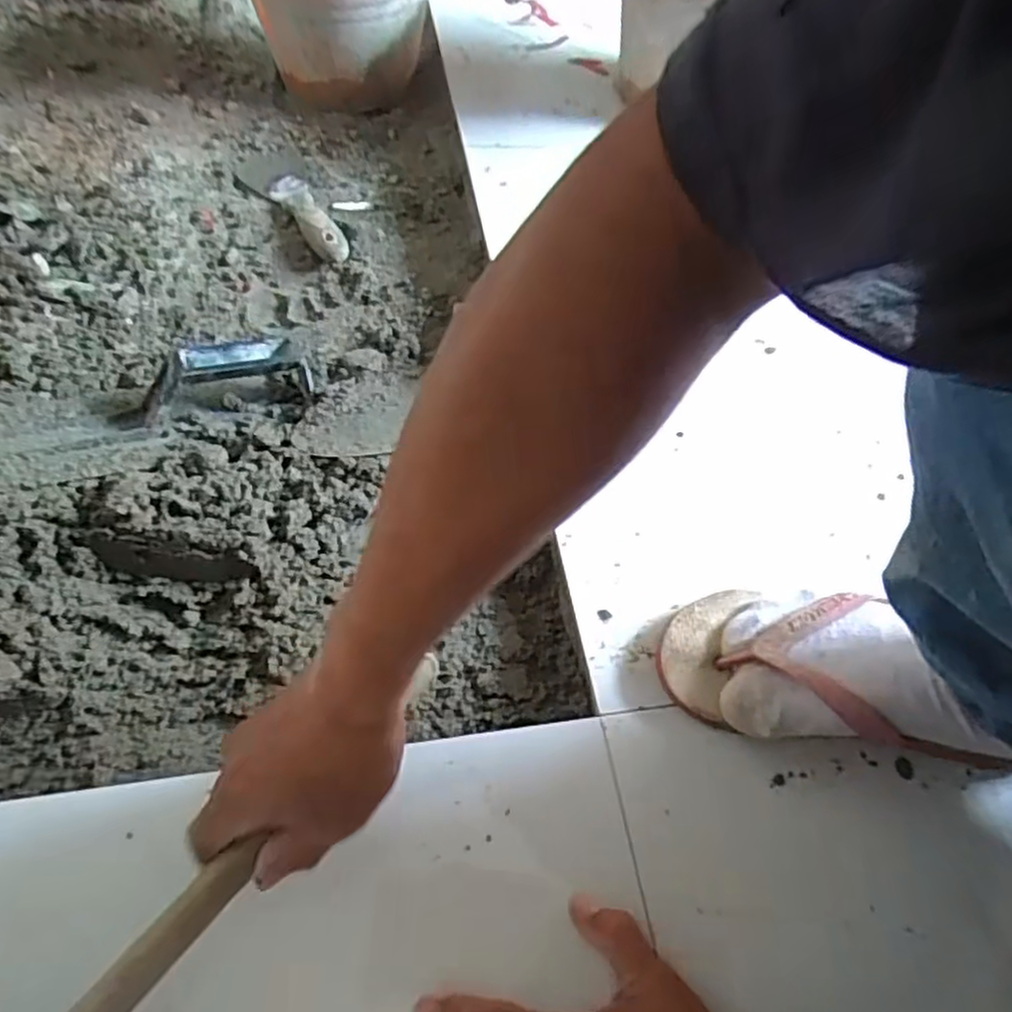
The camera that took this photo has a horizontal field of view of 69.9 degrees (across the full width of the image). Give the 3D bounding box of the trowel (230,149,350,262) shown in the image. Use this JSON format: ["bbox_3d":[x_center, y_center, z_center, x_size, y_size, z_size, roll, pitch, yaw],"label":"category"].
[{"bbox_3d":[-0.218,-0.325,0.758,0.065,0.023,0.214,-27,65,-23],"label":"trowel"}]

